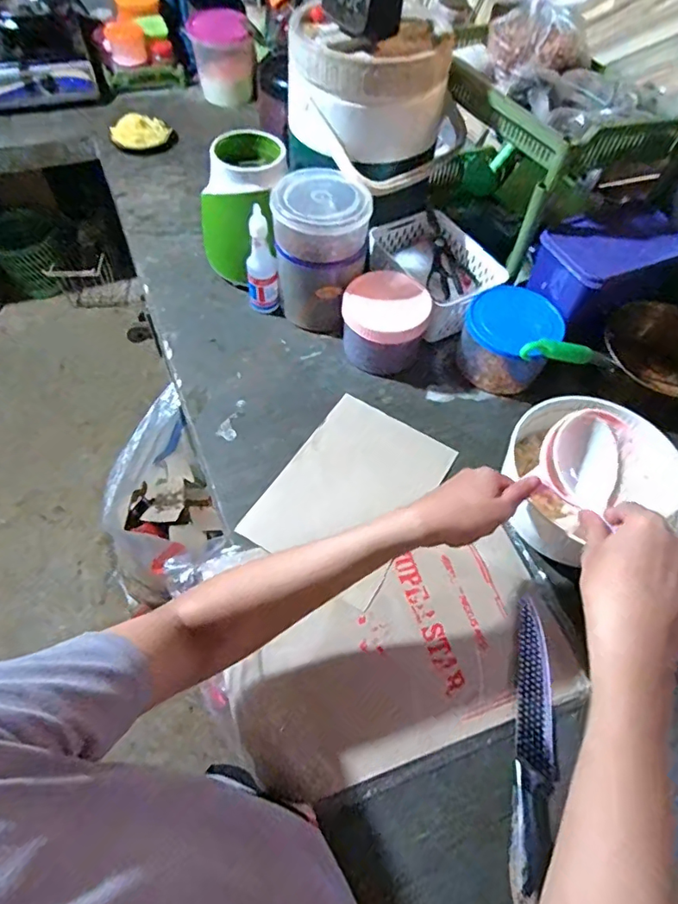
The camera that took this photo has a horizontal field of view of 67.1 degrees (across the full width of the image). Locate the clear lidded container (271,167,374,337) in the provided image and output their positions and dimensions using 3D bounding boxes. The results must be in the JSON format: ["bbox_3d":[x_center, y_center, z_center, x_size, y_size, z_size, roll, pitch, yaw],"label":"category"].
[{"bbox_3d":[-0.026,-0.287,0.768,0.136,0.197,0.137,2,58,-2],"label":"clear lidded container"}]

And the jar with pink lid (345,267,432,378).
[{"bbox_3d":[0.071,-0.194,0.769,0.125,0.096,0.118,2,58,-3],"label":"jar with pink lid"}]

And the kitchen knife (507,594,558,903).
[{"bbox_3d":[0.203,0.297,0.532,0.039,0.021,0.285,13,58,5],"label":"kitchen knife"}]

